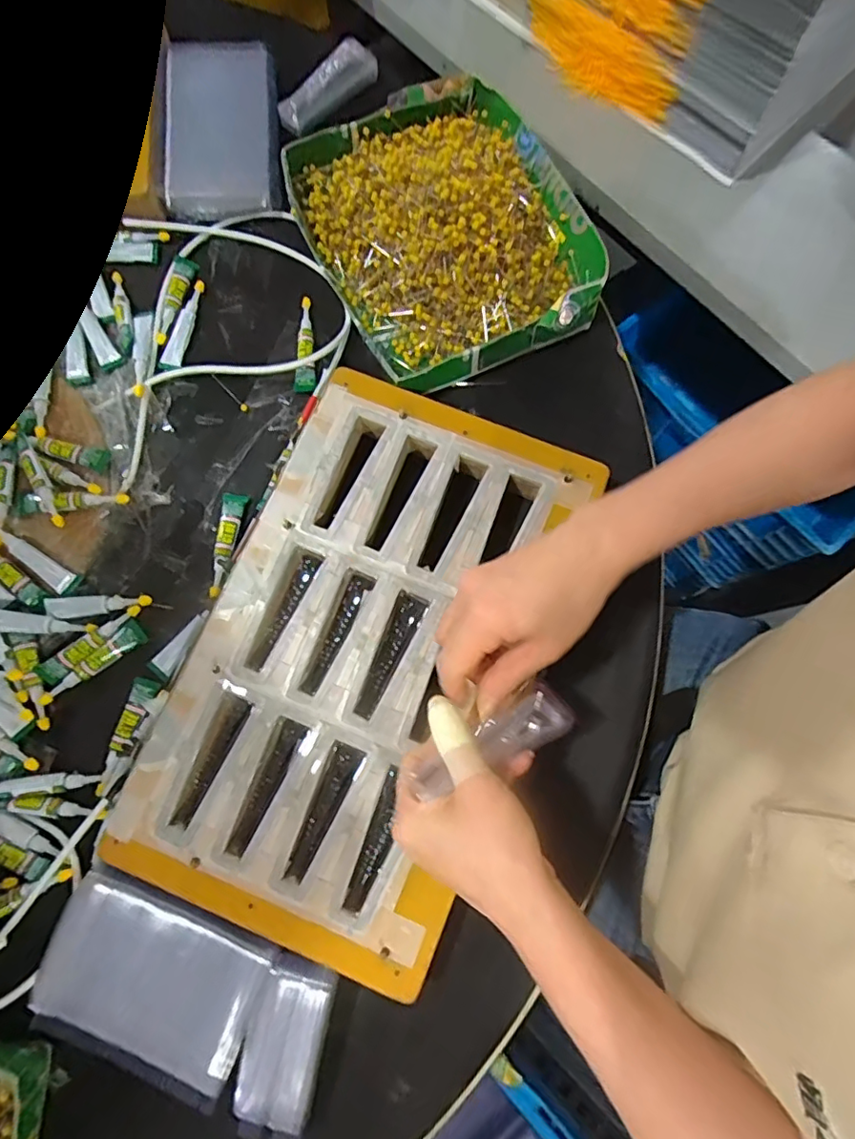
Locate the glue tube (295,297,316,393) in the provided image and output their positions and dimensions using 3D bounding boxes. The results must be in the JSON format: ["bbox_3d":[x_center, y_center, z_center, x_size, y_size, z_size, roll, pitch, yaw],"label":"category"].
[{"bbox_3d":[-0.100,-0.189,0.472,0.017,0.011,0.083,3,78,1],"label":"glue tube"}]

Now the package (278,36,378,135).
[{"bbox_3d":[-0.092,-0.444,0.522,0.097,0.025,0.035,-44,81,-8],"label":"package"}]

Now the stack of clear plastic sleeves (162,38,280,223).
[{"bbox_3d":[-0.183,-0.392,0.505,0.095,0.030,0.168,-5,78,0],"label":"stack of clear plastic sleeves"}]

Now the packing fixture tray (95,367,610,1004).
[{"bbox_3d":[-0.040,0.057,0.403,0.224,0.034,0.376,21,79,5],"label":"packing fixture tray"}]

